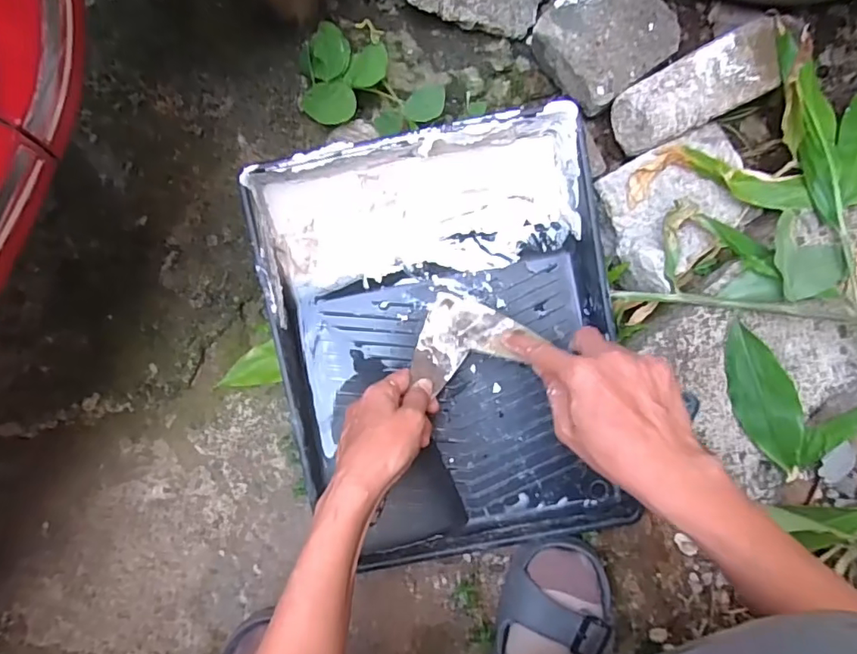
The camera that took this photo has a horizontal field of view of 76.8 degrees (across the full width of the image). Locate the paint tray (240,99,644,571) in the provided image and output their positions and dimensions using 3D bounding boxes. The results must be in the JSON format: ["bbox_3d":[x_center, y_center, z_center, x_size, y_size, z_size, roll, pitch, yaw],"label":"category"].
[{"bbox_3d":[0.012,0.019,0.462,0.270,0.091,0.345,-10,87,-7],"label":"paint tray"}]

